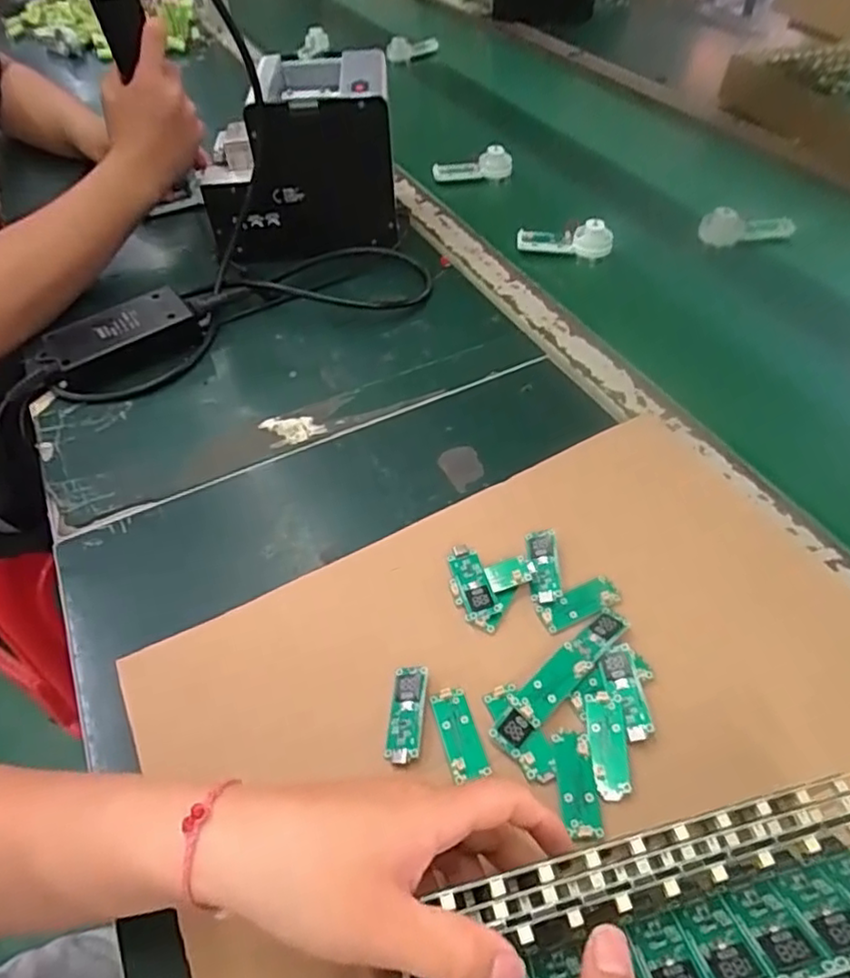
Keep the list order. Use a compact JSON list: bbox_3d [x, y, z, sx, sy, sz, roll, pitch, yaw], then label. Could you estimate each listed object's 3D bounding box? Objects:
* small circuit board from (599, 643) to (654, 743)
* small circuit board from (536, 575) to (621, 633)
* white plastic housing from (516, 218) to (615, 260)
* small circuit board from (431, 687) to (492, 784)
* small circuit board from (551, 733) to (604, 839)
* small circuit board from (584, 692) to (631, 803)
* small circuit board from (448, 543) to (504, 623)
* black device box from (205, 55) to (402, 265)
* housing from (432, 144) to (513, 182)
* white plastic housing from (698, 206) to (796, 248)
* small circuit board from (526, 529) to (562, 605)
[{"bbox_3d":[0.107,0.108,0.341,0.018,0.005,0.049,-7,49,-3],"label":"small circuit board"},{"bbox_3d":[0.092,0.068,0.380,0.049,0.004,0.020,-20,51,-14],"label":"small circuit board"},{"bbox_3d":[0.140,-0.252,0.642,0.092,0.029,0.022,5,49,8],"label":"white plastic housing"},{"bbox_3d":[0.017,0.126,0.337,0.018,0.004,0.045,-13,49,-9],"label":"small circuit board"},{"bbox_3d":[0.075,0.143,0.314,0.018,0.004,0.048,-2,49,1],"label":"small circuit board"},{"bbox_3d":[0.092,0.128,0.325,0.018,0.004,0.051,1,49,4],"label":"small circuit board"},{"bbox_3d":[0.029,0.056,0.391,0.020,0.008,0.050,-12,49,-8],"label":"small circuit board"},{"bbox_3d":[-0.120,-0.317,0.627,0.178,0.146,0.137,-5,49,-1],"label":"black device box"},{"bbox_3d":[0.057,-0.383,0.755,0.095,0.026,0.018,-10,49,-6],"label":"housing"},{"bbox_3d":[0.327,-0.266,0.645,0.096,0.039,0.023,-6,49,-2],"label":"white plastic housing"},{"bbox_3d":[0.072,0.047,0.395,0.017,0.008,0.048,-1,49,2],"label":"small circuit board"}]

